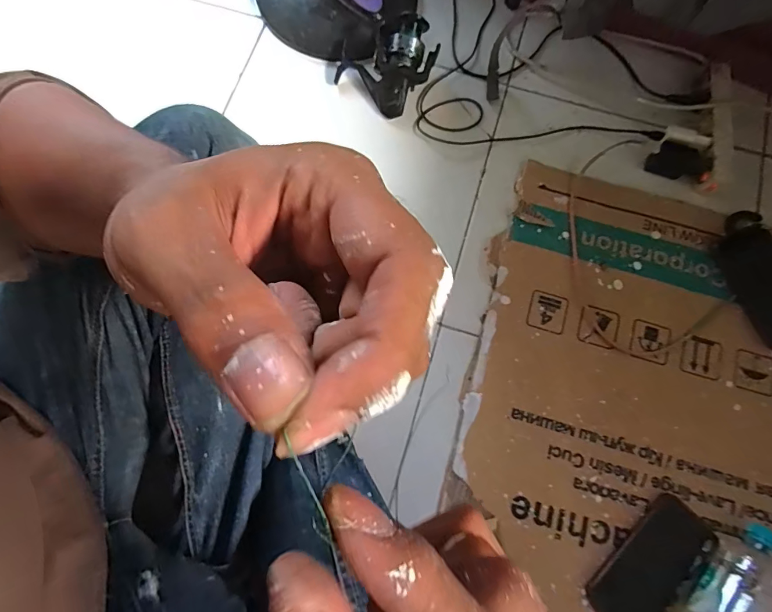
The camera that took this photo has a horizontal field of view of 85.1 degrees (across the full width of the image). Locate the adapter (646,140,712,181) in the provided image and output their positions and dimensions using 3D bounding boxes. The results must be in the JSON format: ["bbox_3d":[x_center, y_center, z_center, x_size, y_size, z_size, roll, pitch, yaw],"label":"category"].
[{"bbox_3d":[0.421,-0.208,0.606,0.080,0.025,0.039,13,78,4],"label":"adapter"}]

